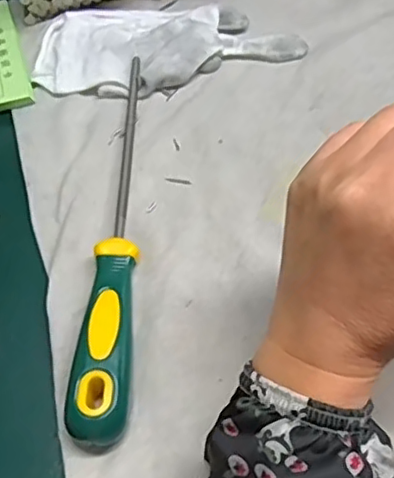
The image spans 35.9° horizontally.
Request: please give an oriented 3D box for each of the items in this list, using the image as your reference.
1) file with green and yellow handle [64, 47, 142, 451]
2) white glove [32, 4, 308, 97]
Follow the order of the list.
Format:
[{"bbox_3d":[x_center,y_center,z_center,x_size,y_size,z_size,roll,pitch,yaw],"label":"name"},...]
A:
[{"bbox_3d":[-0.042,-0.010,0.343,0.027,0.024,0.241,2,61,2],"label":"file with green and yellow handle"},{"bbox_3d":[-0.021,-0.136,0.423,0.178,0.014,0.071,-11,61,-4],"label":"white glove"}]

